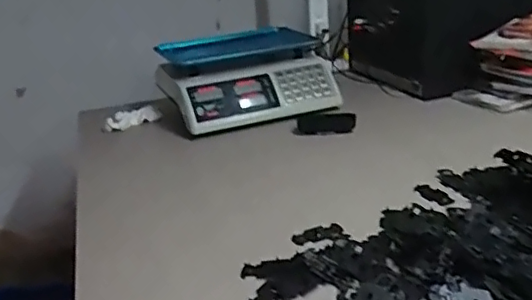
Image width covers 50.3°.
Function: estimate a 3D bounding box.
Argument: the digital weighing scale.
[{"bbox_3d":[-0.043,-0.164,1.266,0.359,0.134,0.329,-11,22,-14],"label":"digital weighing scale"}]

